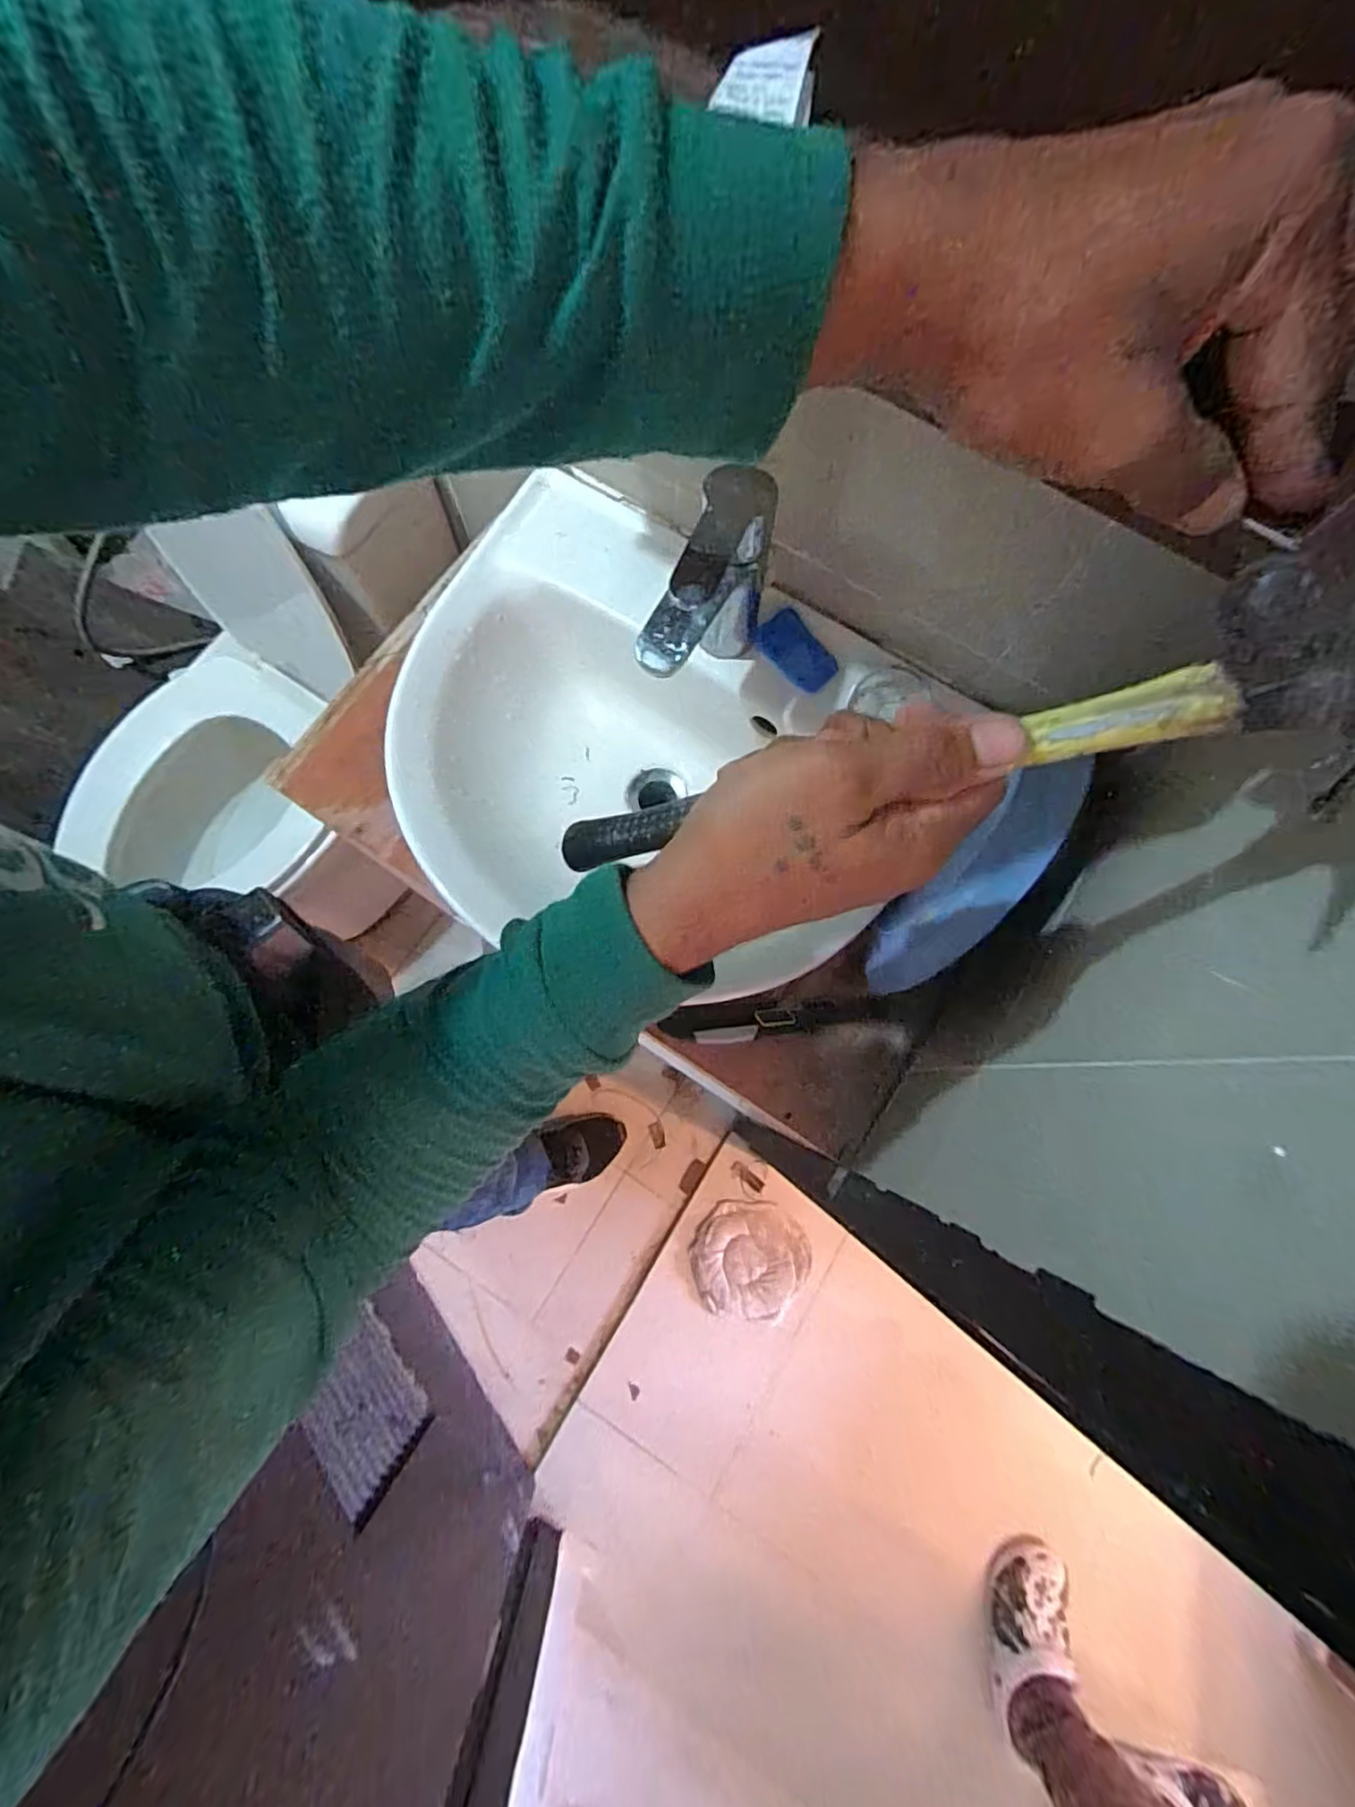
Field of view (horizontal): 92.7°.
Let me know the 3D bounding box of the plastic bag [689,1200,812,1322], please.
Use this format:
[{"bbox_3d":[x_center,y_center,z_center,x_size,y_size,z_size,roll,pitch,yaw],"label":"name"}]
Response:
[{"bbox_3d":[0.131,0.644,1.177,0.210,0.068,0.183,4,75,-1],"label":"plastic bag"}]

